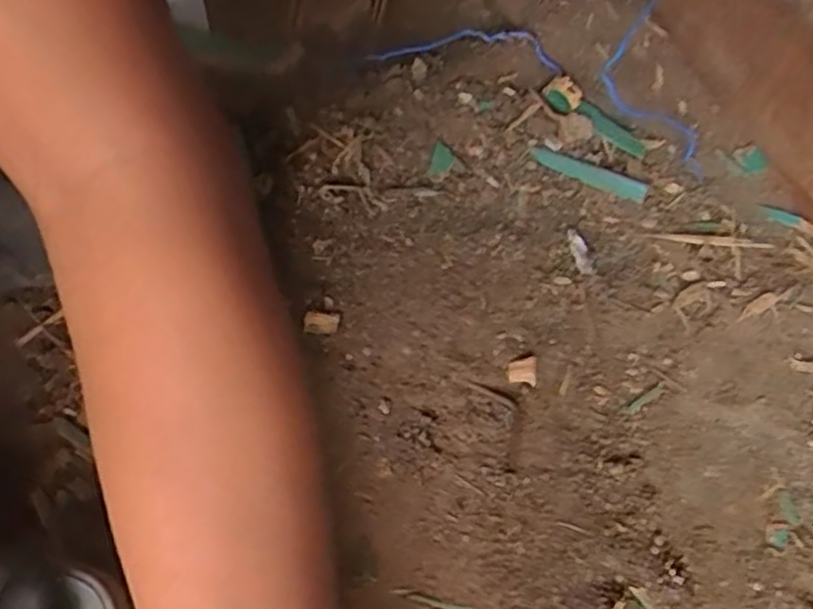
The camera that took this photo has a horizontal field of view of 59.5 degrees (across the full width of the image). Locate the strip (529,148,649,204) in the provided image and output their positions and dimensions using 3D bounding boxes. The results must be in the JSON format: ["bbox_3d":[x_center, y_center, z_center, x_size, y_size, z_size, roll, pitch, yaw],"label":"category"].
[{"bbox_3d":[0.117,-0.086,0.461,0.078,0.006,0.014,25,63,16],"label":"strip"}]

